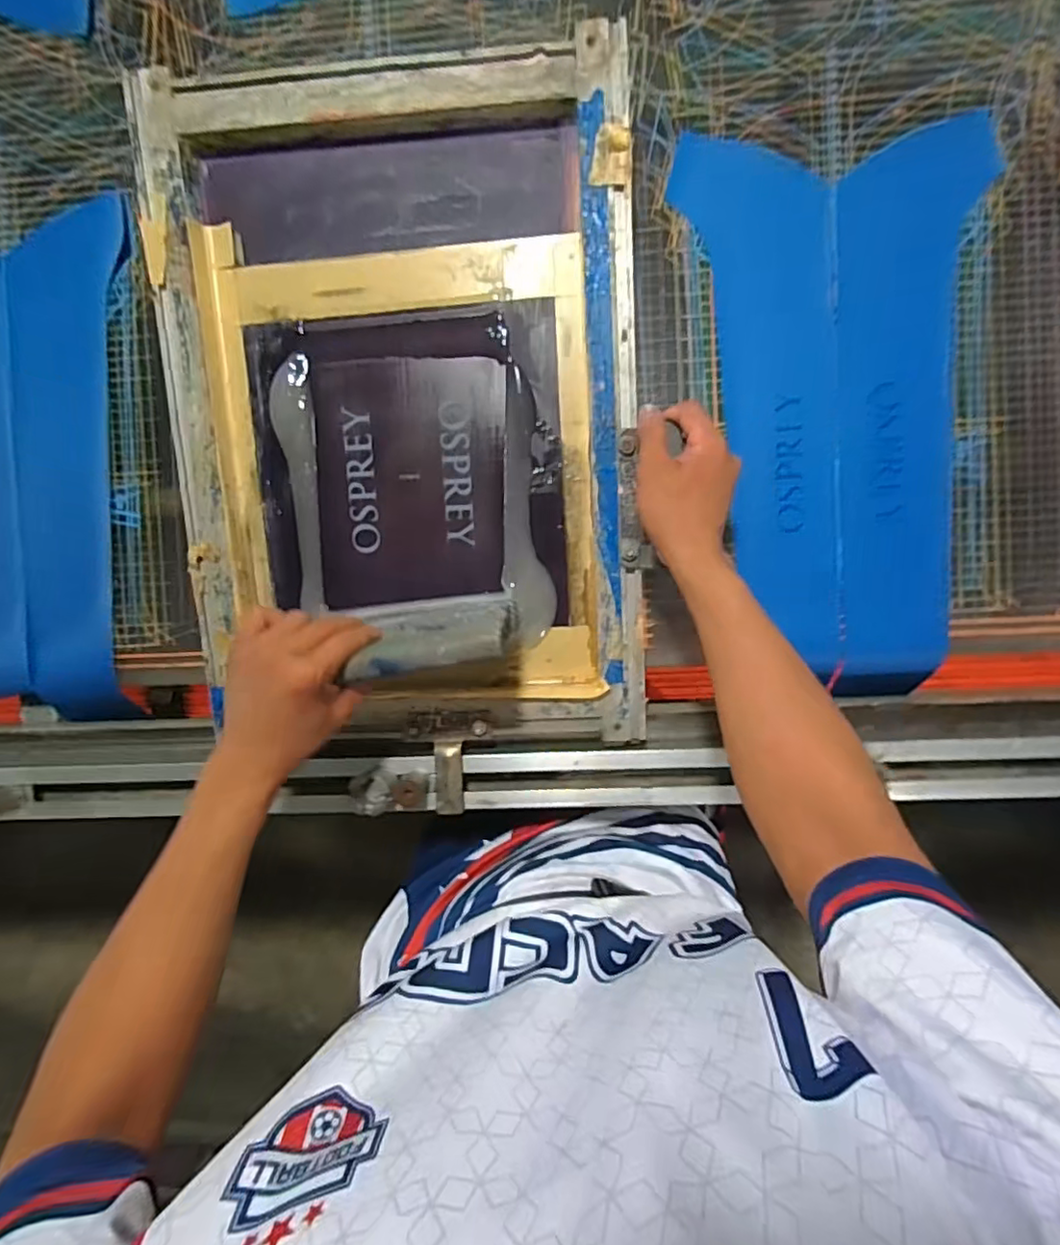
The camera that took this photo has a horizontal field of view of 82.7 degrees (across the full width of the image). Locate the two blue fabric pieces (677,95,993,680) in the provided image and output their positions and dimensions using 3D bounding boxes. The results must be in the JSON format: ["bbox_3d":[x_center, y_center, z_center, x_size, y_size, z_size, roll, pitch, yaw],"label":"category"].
[{"bbox_3d":[0.269,-0.181,0.535,0.242,0.010,0.477,-2,92,4],"label":"two blue fabric pieces"}]

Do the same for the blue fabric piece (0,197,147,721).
[{"bbox_3d":[-0.497,-0.142,0.593,0.235,0.042,0.475,-1,92,4],"label":"blue fabric piece"}]

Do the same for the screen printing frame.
[{"bbox_3d":[-0.102,-0.159,0.502,0.372,0.034,0.517,-2,100,2],"label":"screen printing frame"}]

